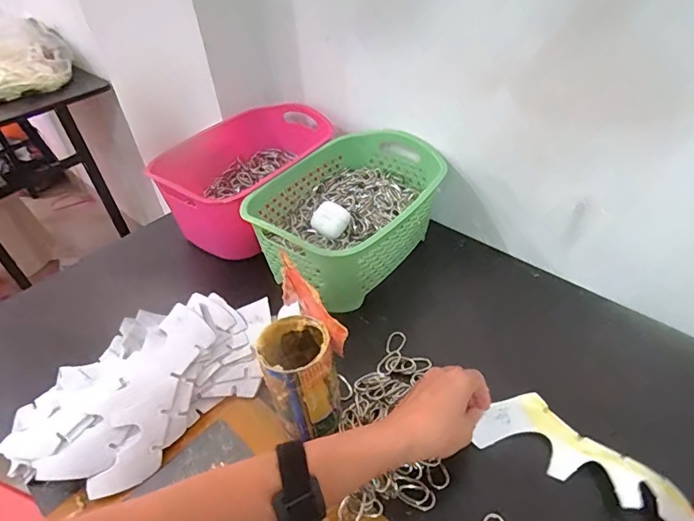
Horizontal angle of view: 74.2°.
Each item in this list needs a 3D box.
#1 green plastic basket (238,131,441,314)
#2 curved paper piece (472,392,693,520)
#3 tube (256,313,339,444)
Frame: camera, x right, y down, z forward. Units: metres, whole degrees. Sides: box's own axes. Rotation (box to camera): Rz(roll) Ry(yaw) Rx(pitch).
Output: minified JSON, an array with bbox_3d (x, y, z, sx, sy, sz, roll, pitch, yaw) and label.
[{"bbox_3d":[0.010,-0.064,0.638,0.192,0.113,0.273,28,51,31],"label":"green plastic basket"},{"bbox_3d":[0.220,0.185,0.431,0.175,0.010,0.074,22,48,32],"label":"curved paper piece"},{"bbox_3d":[-0.045,0.119,0.445,0.065,0.119,0.074,-16,43,-12],"label":"tube"}]

